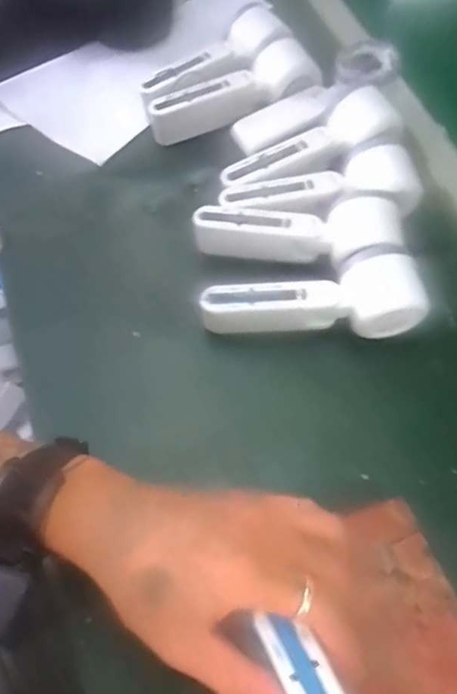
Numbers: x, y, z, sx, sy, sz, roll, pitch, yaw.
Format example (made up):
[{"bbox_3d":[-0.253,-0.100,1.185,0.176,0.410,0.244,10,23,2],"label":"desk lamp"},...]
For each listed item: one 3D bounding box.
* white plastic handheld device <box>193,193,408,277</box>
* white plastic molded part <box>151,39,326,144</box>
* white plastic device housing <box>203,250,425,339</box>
[{"bbox_3d":[0.055,-0.095,0.434,0.165,0.044,0.055,2,62,14],"label":"white plastic handheld device"},{"bbox_3d":[0.004,-0.244,0.502,0.166,0.041,0.043,-22,65,2],"label":"white plastic molded part"},{"bbox_3d":[0.065,-0.028,0.410,0.169,0.059,0.052,-7,64,-6],"label":"white plastic device housing"}]

